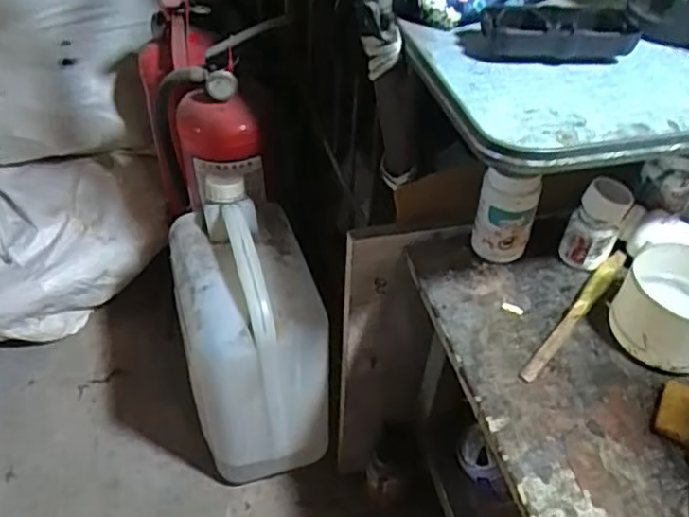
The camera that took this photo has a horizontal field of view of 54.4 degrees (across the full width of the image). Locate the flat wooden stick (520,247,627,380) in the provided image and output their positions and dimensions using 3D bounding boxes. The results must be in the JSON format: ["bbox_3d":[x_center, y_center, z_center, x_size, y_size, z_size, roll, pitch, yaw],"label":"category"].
[{"bbox_3d":[0.196,0.045,0.563,0.017,0.010,0.171,29,50,26],"label":"flat wooden stick"}]

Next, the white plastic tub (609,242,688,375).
[{"bbox_3d":[0.267,0.041,0.540,0.089,0.059,0.087,0,44,0],"label":"white plastic tub"}]

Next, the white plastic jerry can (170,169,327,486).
[{"bbox_3d":[-0.119,0.093,0.806,0.150,0.287,0.214,-16,46,-16],"label":"white plastic jerry can"}]

